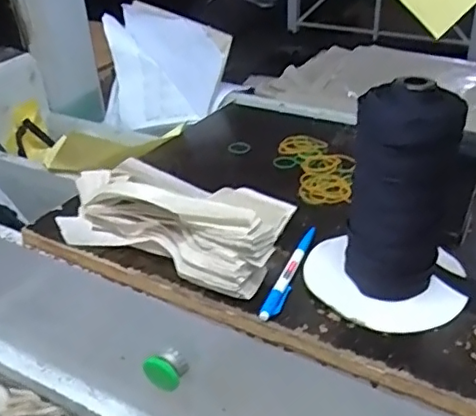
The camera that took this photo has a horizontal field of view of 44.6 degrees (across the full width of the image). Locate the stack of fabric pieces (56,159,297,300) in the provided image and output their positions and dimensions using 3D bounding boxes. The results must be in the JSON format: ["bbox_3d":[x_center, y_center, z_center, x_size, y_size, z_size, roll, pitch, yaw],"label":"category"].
[{"bbox_3d":[-0.058,0.008,0.556,0.218,0.057,0.107,16,26,28],"label":"stack of fabric pieces"}]

